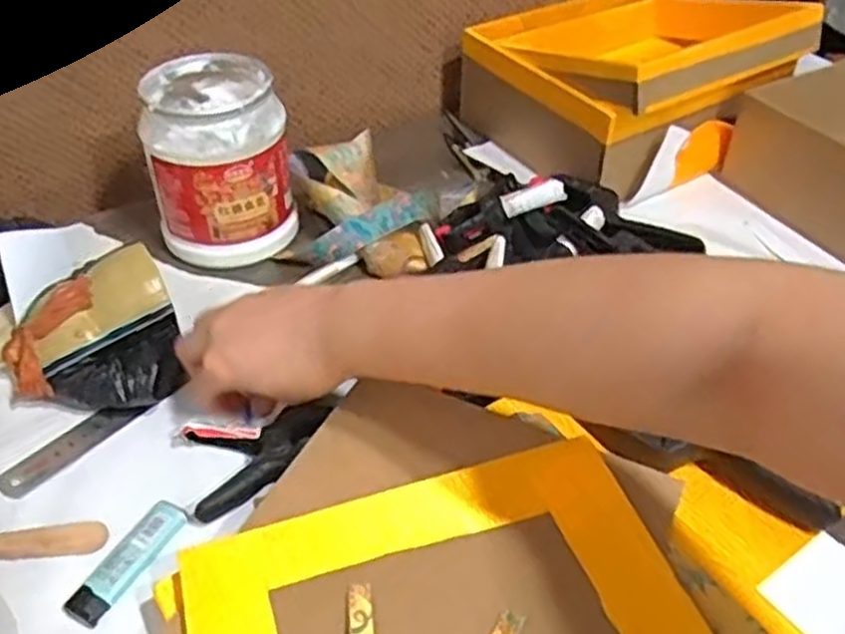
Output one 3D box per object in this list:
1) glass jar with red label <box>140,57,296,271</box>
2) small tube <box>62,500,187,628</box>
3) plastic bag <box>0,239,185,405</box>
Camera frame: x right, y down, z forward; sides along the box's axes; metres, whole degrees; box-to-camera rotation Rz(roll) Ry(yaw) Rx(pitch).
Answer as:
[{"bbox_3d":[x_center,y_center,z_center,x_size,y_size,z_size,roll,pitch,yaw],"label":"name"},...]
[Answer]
[{"bbox_3d":[-0.167,-0.128,0.661,0.107,0.139,0.109,-10,43,-11],"label":"glass jar with red label"},{"bbox_3d":[-0.167,0.137,0.452,0.024,0.006,0.078,21,46,22],"label":"small tube"},{"bbox_3d":[-0.217,0.021,0.530,0.107,0.079,0.086,-21,46,-23],"label":"plastic bag"}]

